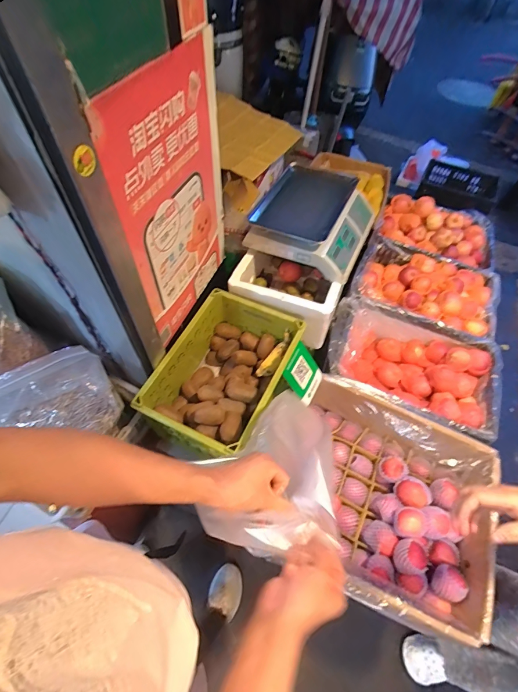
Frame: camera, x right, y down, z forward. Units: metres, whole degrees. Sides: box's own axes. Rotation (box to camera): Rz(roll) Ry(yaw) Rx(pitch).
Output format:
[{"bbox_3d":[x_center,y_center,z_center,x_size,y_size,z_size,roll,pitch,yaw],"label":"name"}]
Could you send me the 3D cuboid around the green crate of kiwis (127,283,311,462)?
[{"bbox_3d":[-0.086,0.087,0.968,0.295,0.220,0.425,22,58,13],"label":"green crate of kiwis"}]

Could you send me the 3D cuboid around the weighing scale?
[{"bbox_3d":[0.176,-0.400,1.069,0.323,0.109,0.350,24,58,14],"label":"weighing scale"}]

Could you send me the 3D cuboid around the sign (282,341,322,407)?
[{"bbox_3d":[0.124,0.078,0.957,0.011,0.160,0.121,3,53,43],"label":"sign"}]

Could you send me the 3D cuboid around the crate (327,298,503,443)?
[{"bbox_3d":[0.491,0.089,1.170,0.527,0.210,0.356,21,57,12],"label":"crate"}]

